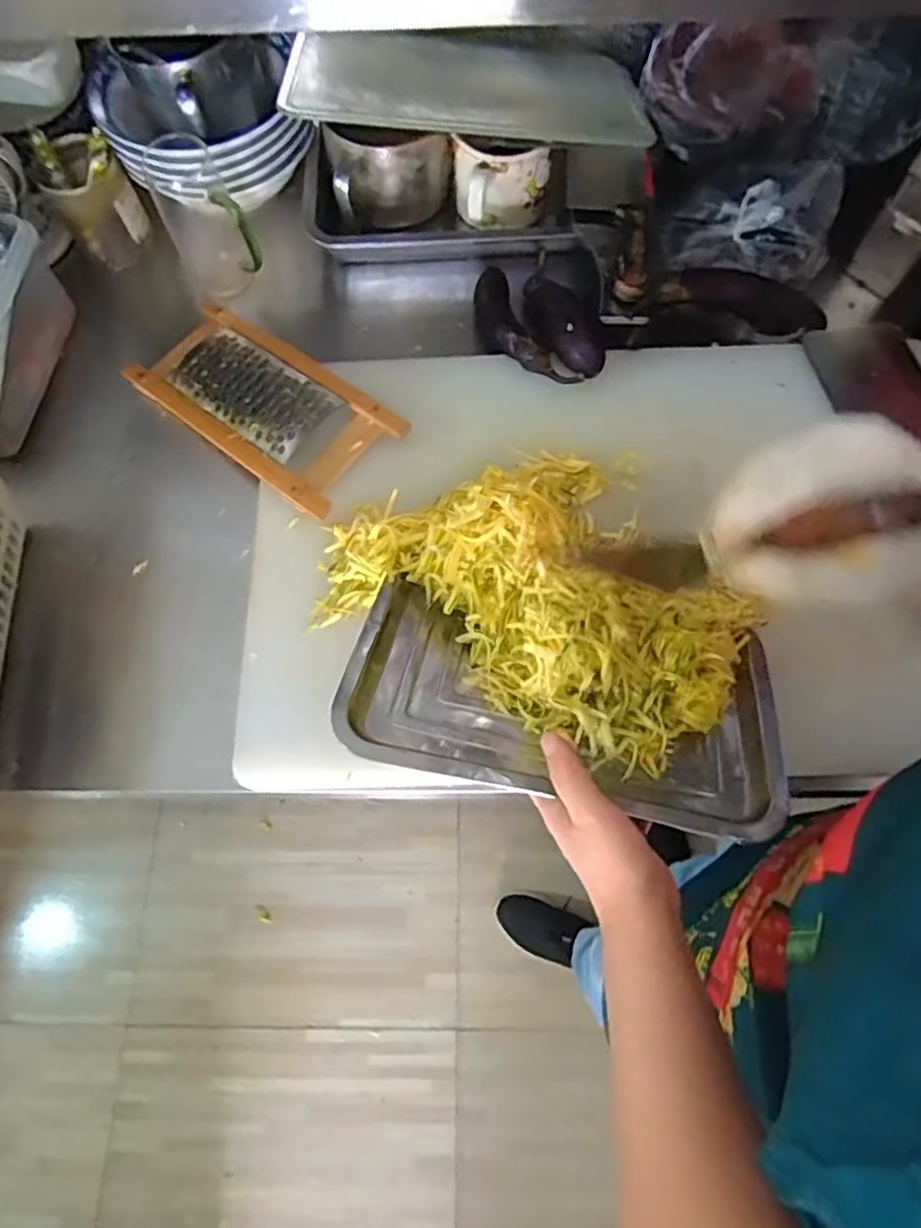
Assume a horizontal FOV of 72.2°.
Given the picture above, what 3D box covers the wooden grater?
[{"bbox_3d":[-0.191,-0.205,0.602,0.270,0.030,0.121,38,76,12],"label":"wooden grater"}]

